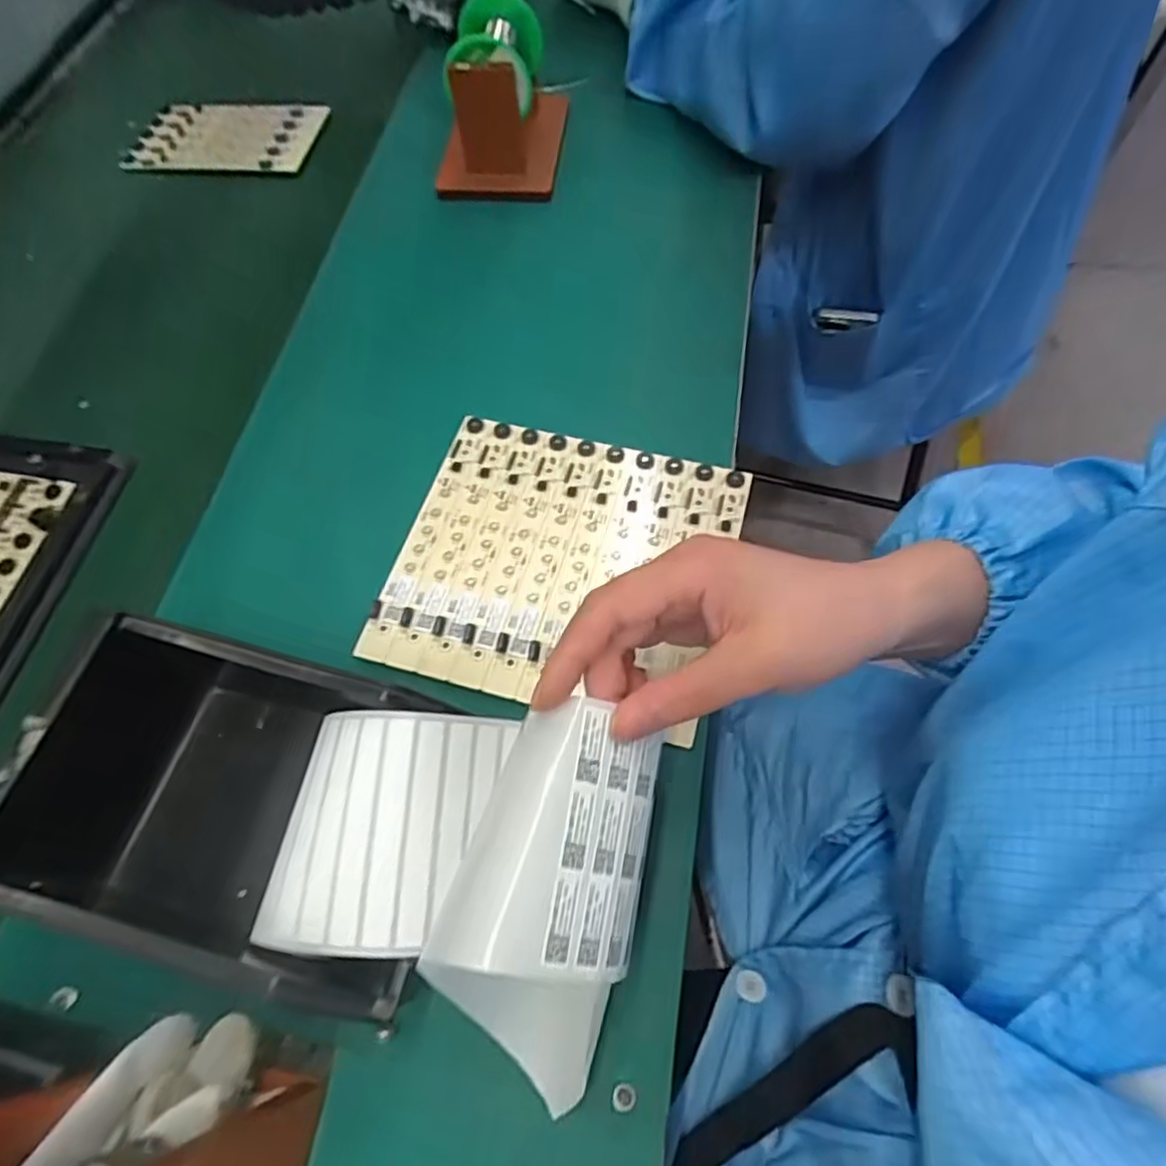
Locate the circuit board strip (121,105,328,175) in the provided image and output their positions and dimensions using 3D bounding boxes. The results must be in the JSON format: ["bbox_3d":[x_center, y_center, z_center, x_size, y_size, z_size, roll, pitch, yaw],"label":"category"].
[{"bbox_3d":[-0.334,-0.415,0.625,0.181,0.009,0.092,8,70,11],"label":"circuit board strip"}]

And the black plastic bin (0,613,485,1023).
[{"bbox_3d":[-0.149,0.110,0.321,0.178,0.090,0.128,13,65,9],"label":"black plastic bin"}]

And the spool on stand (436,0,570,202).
[{"bbox_3d":[-0.062,-0.391,0.534,0.083,0.099,0.118,7,64,6],"label":"spool on stand"}]

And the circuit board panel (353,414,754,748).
[{"bbox_3d":[-0.014,-0.014,0.406,0.194,0.004,0.177,14,65,10],"label":"circuit board panel"}]

